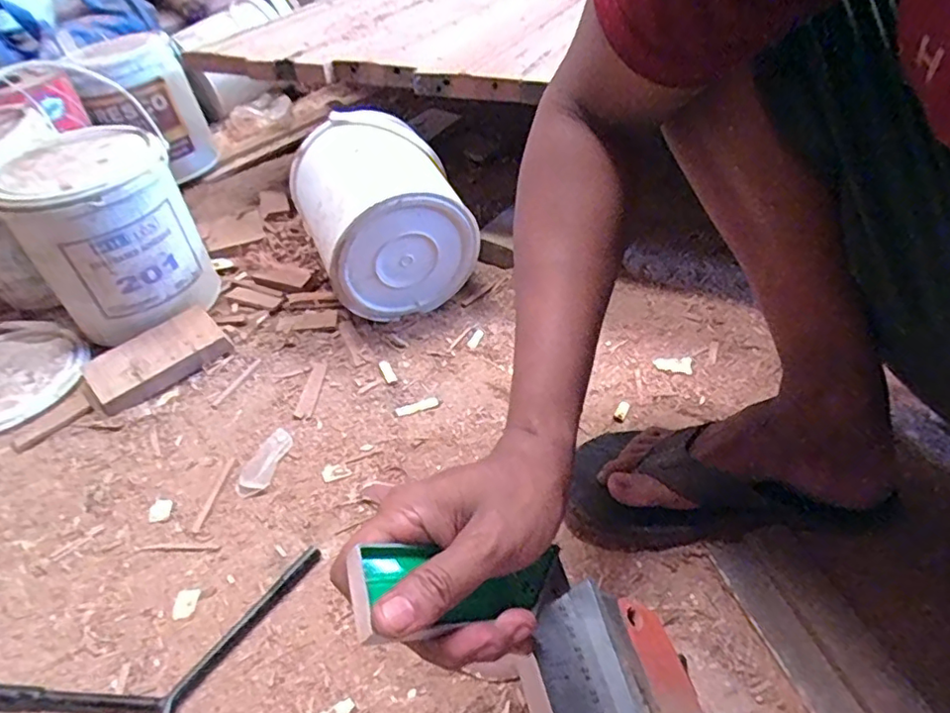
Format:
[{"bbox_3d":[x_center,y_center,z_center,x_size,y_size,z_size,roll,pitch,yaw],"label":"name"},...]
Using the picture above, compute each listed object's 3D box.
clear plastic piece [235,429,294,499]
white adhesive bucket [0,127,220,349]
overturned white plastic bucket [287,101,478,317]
[{"bbox_3d":[-0.203,0.100,0.581,0.032,0.005,0.080,7,44,13],"label":"clear plastic piece"},{"bbox_3d":[-0.419,-0.133,0.706,0.161,0.203,0.161,-29,47,-23],"label":"white adhesive bucket"},{"bbox_3d":[-0.109,-0.160,0.716,0.162,0.193,0.174,-20,44,-15],"label":"overturned white plastic bucket"}]

